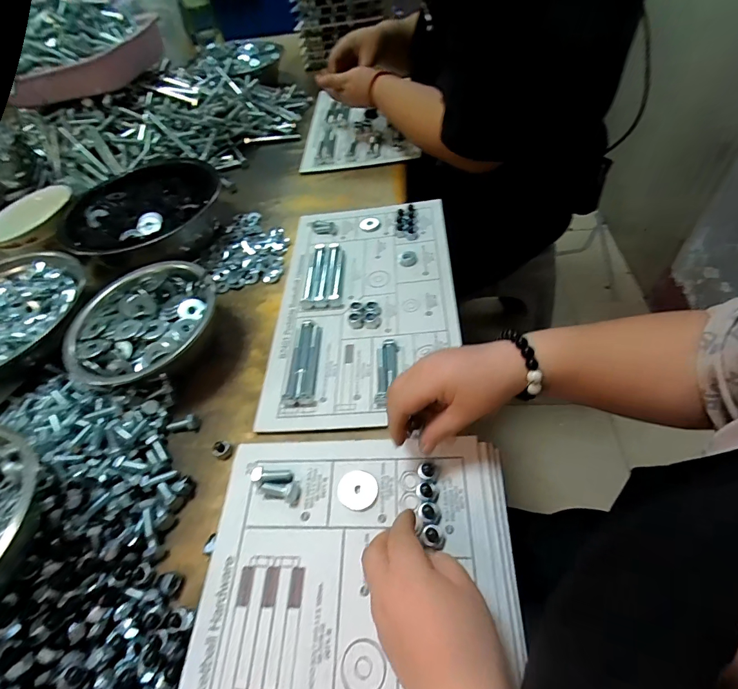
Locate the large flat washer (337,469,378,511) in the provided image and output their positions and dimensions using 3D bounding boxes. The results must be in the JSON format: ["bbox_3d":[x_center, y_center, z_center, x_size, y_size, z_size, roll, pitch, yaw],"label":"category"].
[{"bbox_3d":[-0.010,0.124,0.340,0.033,0.004,0.032,-1,57,2],"label":"large flat washer"}]

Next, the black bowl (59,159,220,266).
[{"bbox_3d":[-0.341,-0.192,0.607,0.202,0.068,0.202,-4,52,5],"label":"black bowl"}]

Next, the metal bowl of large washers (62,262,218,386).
[{"bbox_3d":[-0.263,-0.022,0.468,0.152,0.055,0.166,-4,52,5],"label":"metal bowl of large washers"}]

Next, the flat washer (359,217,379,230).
[{"bbox_3d":[0.001,-0.188,0.615,0.030,0.004,0.033,0,52,0],"label":"flat washer"}]

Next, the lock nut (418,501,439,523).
[{"bbox_3d":[0.048,0.132,0.318,0.016,0.012,0.015,-4,52,5],"label":"lock nut"}]

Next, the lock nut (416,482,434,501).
[{"bbox_3d":[0.047,0.121,0.330,0.014,0.013,0.014,-4,52,5],"label":"lock nut"}]

